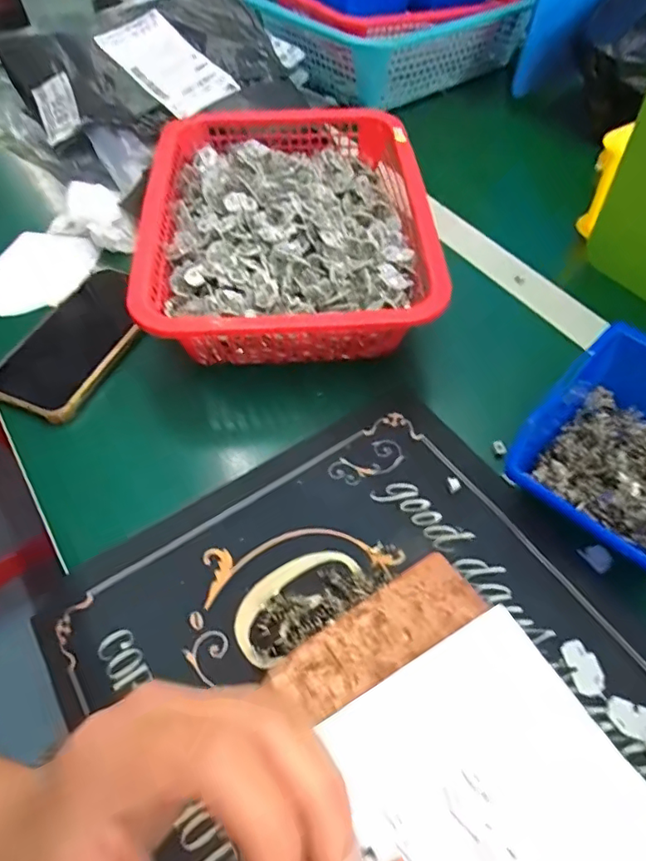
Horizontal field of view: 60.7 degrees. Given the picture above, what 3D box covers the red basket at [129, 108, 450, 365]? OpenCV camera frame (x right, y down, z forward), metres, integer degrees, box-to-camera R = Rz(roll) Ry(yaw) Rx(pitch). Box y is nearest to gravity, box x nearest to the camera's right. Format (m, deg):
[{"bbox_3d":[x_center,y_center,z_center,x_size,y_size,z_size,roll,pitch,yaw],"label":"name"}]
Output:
[{"bbox_3d":[-0.027,-0.166,0.451,0.211,0.065,0.279,-1,59,-3],"label":"red basket"}]

